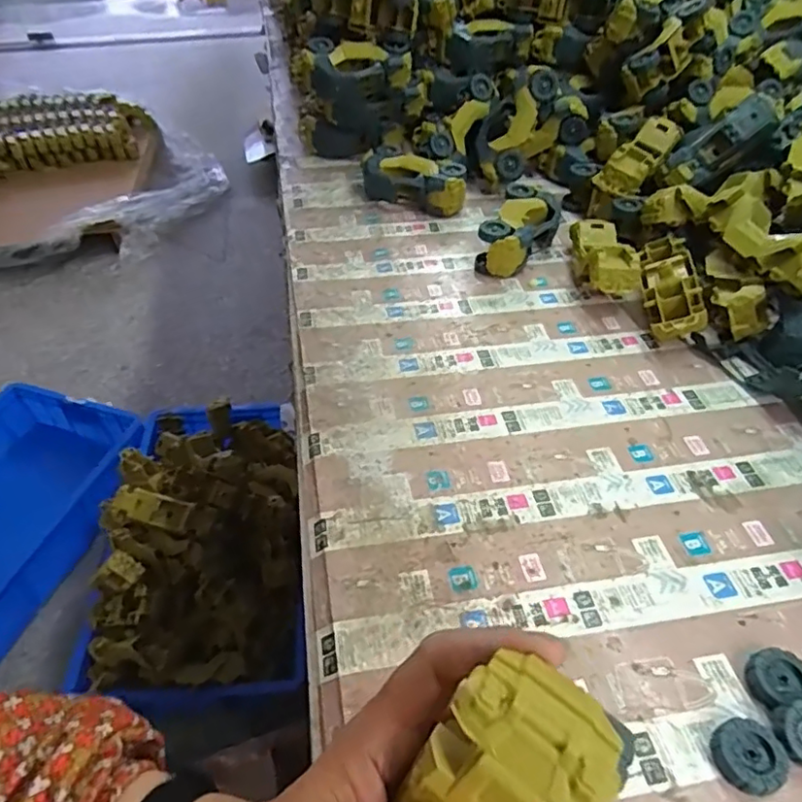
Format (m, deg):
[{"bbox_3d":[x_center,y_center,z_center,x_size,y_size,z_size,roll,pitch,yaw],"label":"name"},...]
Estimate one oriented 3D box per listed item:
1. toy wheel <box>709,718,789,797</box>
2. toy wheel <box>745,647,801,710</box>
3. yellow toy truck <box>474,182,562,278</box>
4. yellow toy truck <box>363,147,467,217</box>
[{"bbox_3d":[0.208,0.213,0.342,0.037,0.012,0.036,-1,46,1],"label":"toy wheel"},{"bbox_3d":[0.247,0.181,0.374,0.039,0.016,0.032,-13,47,-11],"label":"toy wheel"},{"bbox_3d":[0.155,-0.219,0.742,0.080,0.057,0.151,19,49,18],"label":"yellow toy truck"},{"bbox_3d":[0.020,-0.321,0.840,0.160,0.058,0.068,17,49,17],"label":"yellow toy truck"}]

